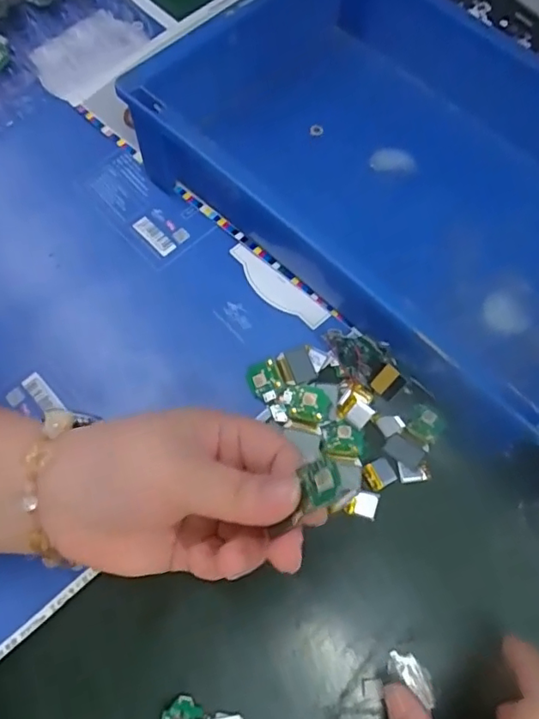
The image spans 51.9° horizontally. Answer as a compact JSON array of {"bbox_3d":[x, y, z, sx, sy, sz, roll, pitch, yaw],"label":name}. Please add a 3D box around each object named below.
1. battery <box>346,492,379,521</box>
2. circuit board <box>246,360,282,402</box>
[{"bbox_3d":[0.051,0.079,0.301,0.016,0.004,0.013,15,70,5],"label":"battery"},{"bbox_3d":[-0.003,0.013,0.316,0.017,0.005,0.023,-17,70,-7],"label":"circuit board"}]

